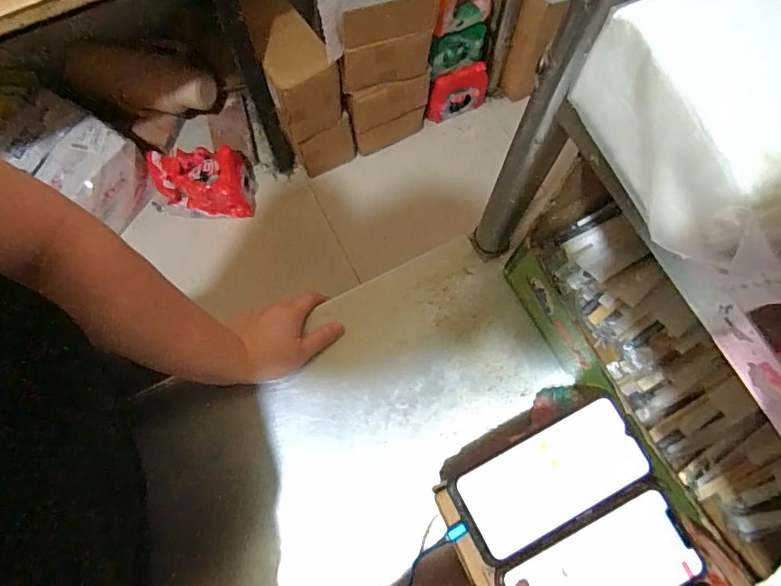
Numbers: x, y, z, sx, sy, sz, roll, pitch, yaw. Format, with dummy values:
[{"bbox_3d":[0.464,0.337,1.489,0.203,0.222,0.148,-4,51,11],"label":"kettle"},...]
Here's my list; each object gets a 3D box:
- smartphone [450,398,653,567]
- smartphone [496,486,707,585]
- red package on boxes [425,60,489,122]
[{"bbox_3d":[0.135,0.157,0.433,0.156,0.009,0.077,-27,77,-8],"label":"smartphone"},{"bbox_3d":[0.166,0.222,0.409,0.155,0.009,0.071,-26,76,-6],"label":"smartphone"},{"bbox_3d":[0.189,-0.567,1.464,0.183,0.177,0.043,-22,76,-7],"label":"red package on boxes"}]

